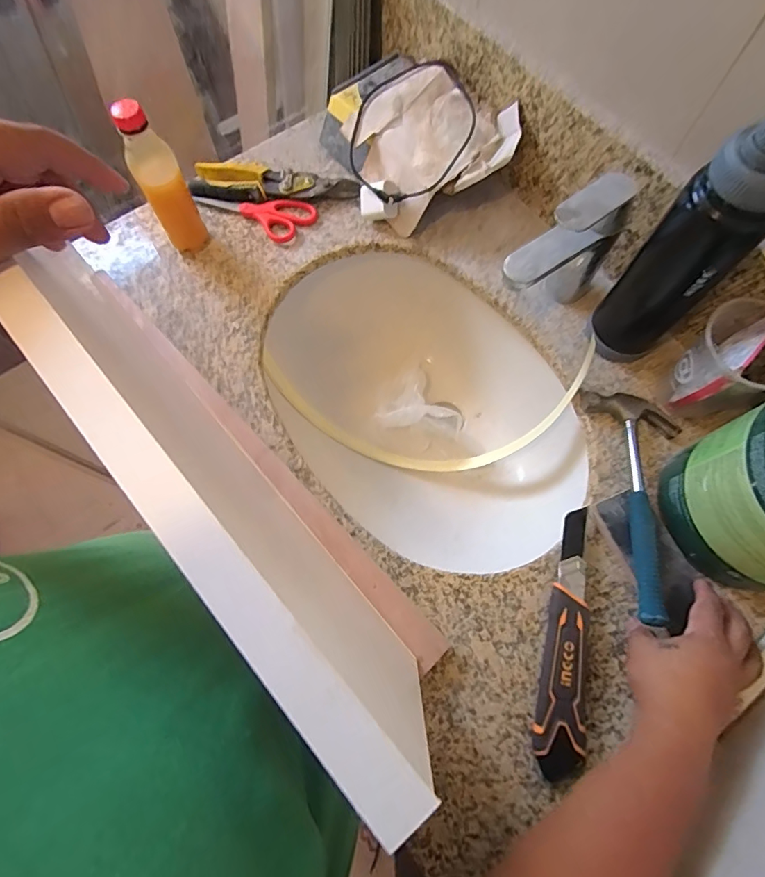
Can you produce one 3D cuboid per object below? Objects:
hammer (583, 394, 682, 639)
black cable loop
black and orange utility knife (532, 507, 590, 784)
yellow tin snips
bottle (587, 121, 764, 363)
[{"bbox_3d":[0.268,0.066,0.490,0.099,0.032,0.248,7,62,4],"label":"hammer"},{"bbox_3d":[0.034,-0.390,0.596,0.166,0.036,0.173,-2,84,16],"label":"black cable loop"},{"bbox_3d":[0.183,0.193,0.455,0.045,0.023,0.241,13,71,6],"label":"black and orange utility knife"},{"bbox_3d":[-0.147,-0.348,0.643,0.228,0.027,0.064,8,70,4],"label":"yellow tin snips"},{"bbox_3d":[0.292,-0.174,0.452,0.072,0.264,0.079,-41,74,-12],"label":"bottle"}]

